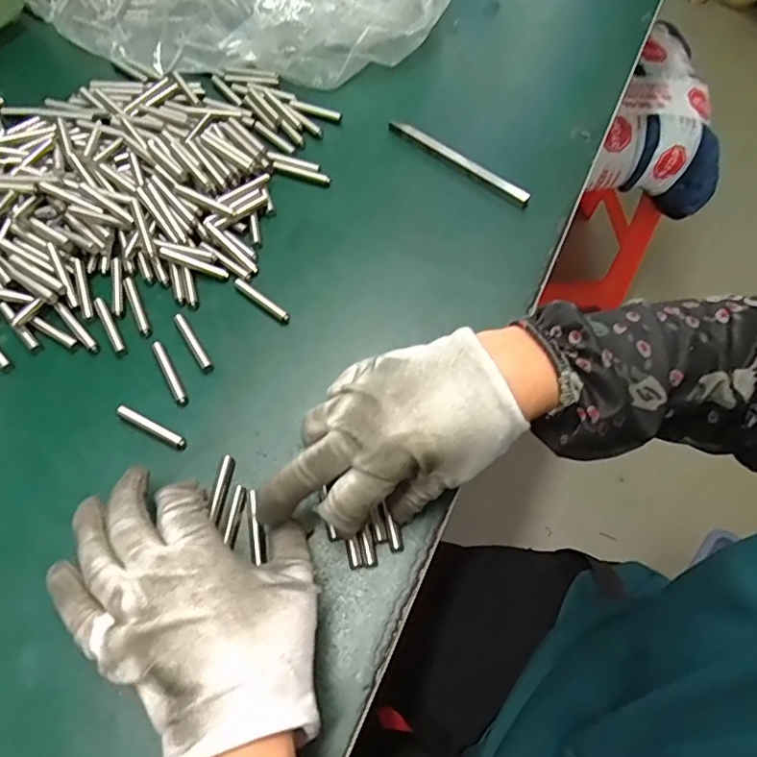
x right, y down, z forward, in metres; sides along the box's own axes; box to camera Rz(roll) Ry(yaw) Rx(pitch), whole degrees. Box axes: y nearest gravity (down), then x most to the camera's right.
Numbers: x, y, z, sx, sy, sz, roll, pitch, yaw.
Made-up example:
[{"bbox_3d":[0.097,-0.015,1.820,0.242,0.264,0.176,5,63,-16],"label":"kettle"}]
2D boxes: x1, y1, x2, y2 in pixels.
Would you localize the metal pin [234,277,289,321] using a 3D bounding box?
[{"bbox_3d":[-0.082,-0.055,0.383,0.049,0.004,0.007,36,68,16],"label":"metal pin"}]

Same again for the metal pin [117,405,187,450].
[{"bbox_3d":[-0.140,0.031,0.340,0.048,0.008,0.008,26,66,12],"label":"metal pin"}]

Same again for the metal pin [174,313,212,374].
[{"bbox_3d":[-0.124,-0.024,0.367,0.008,0.006,0.049,-30,67,-15],"label":"metal pin"}]

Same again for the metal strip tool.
[{"bbox_3d":[0.063,-0.175,0.439,0.134,0.012,0.009,39,69,17],"label":"metal strip tool"}]

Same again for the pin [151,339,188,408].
[{"bbox_3d":[-0.136,-0.004,0.356,0.007,0.008,0.051,-27,66,-14],"label":"pin"}]

